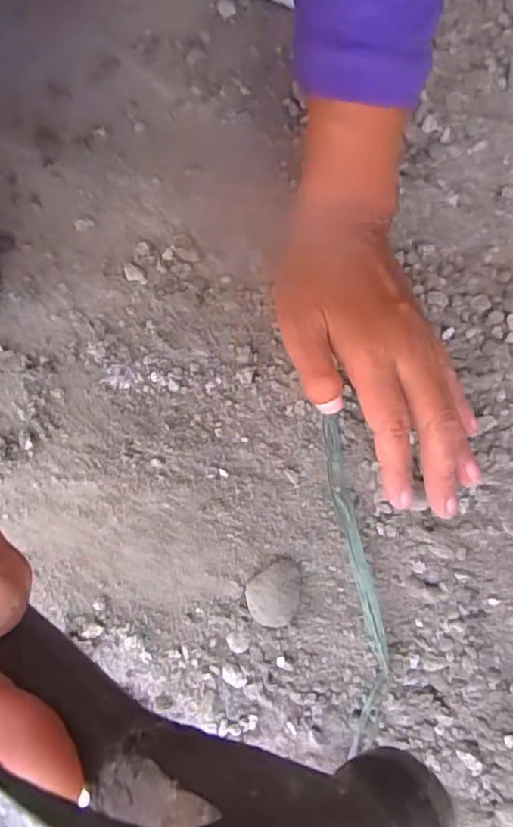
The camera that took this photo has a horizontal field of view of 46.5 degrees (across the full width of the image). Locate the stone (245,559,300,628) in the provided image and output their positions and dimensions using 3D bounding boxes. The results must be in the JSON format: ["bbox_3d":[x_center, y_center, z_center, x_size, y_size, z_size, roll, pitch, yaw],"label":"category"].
[{"bbox_3d":[0.011,0.102,0.338,0.035,0.014,0.030,-32,79,-9],"label":"stone"}]

